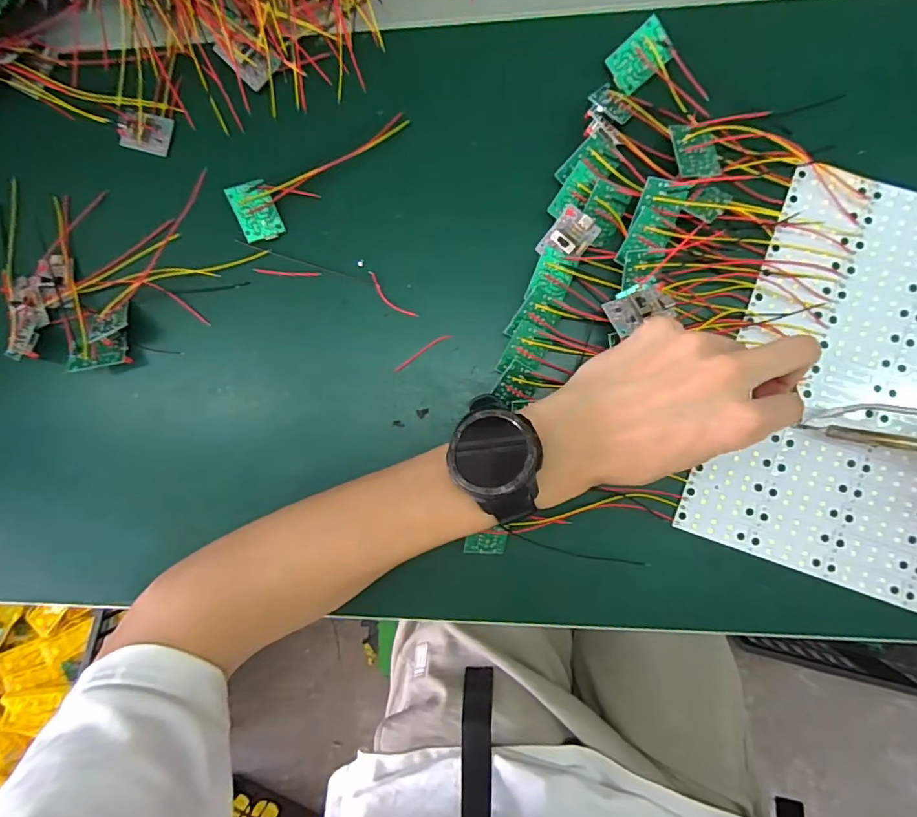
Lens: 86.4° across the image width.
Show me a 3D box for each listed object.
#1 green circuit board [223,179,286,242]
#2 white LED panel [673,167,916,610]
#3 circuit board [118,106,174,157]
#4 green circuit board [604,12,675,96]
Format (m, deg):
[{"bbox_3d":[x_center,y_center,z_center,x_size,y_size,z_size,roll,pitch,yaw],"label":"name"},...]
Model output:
[{"bbox_3d":[-0.135,-0.132,0.328,0.028,0.004,0.036,-24,106,-19],"label":"green circuit board"},{"bbox_3d":[0.278,-0.005,0.291,0.221,0.005,0.235,18,91,6],"label":"white LED panel"},{"bbox_3d":[-0.220,-0.193,0.341,0.036,0.005,0.026,14,105,-5],"label":"circuit board"},{"bbox_3d":[0.113,-0.219,0.305,0.035,0.004,0.027,-34,106,25],"label":"green circuit board"}]

